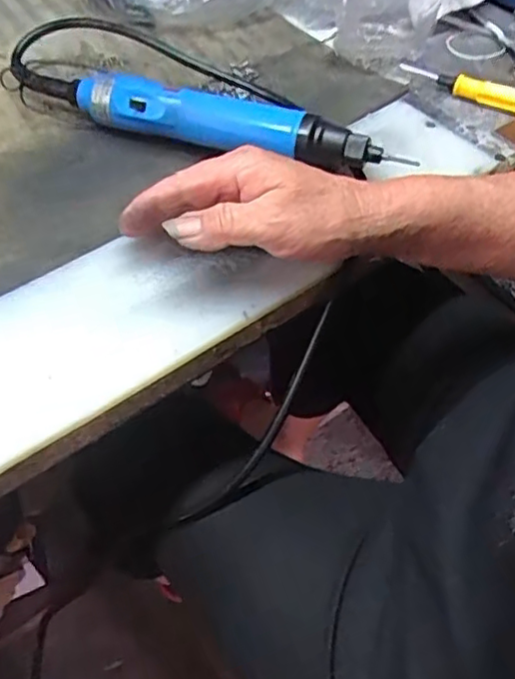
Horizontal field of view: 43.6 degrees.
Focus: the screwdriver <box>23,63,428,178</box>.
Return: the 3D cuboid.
[{"bbox_3d":[-0.039,-0.144,0.418,0.258,0.029,0.028,15,53,12],"label":"screwdriver"}]

